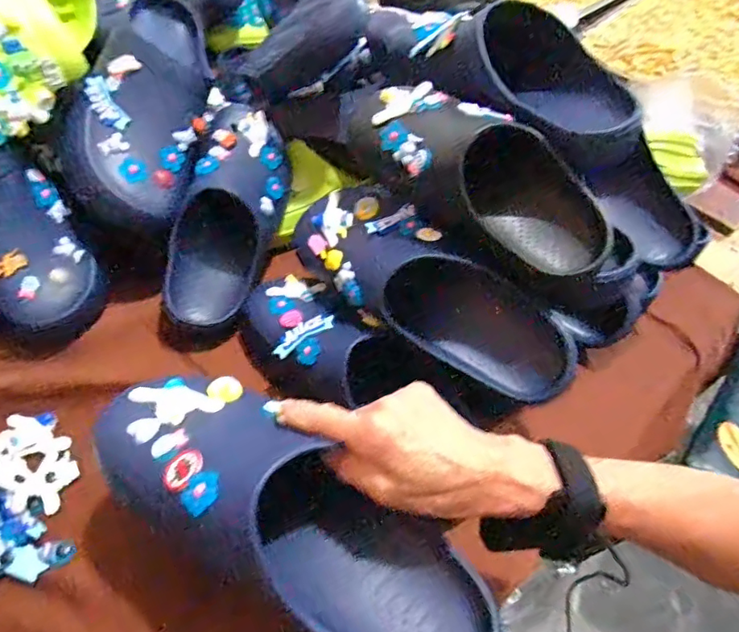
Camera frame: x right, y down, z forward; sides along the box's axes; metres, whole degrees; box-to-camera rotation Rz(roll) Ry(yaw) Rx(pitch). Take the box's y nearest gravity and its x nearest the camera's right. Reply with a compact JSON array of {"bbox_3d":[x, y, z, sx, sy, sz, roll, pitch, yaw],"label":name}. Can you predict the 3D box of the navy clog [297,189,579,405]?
[{"bbox_3d":[0.047,-0.025,0.490,0.295,0.083,0.092,37,56,22],"label":"navy clog"}]

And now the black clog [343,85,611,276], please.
[{"bbox_3d":[0.095,-0.122,0.466,0.242,0.076,0.117,28,86,4],"label":"black clog"}]

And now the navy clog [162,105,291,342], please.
[{"bbox_3d":[-0.150,-0.107,0.590,0.094,0.106,0.261,11,77,3],"label":"navy clog"}]

